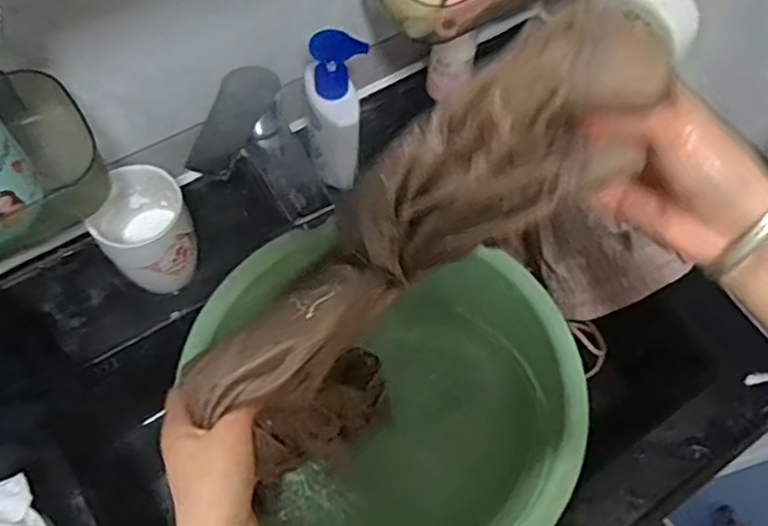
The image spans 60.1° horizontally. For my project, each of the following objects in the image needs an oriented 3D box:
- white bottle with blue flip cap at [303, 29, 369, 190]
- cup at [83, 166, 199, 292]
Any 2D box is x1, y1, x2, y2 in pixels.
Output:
[{"bbox_3d":[-0.043,-0.130,0.601,0.048,0.159,0.055,-5,63,-6],"label":"white bottle with blue flip cap"},{"bbox_3d":[-0.202,-0.024,0.575,0.071,0.099,0.080,-12,64,-9],"label":"cup"}]

